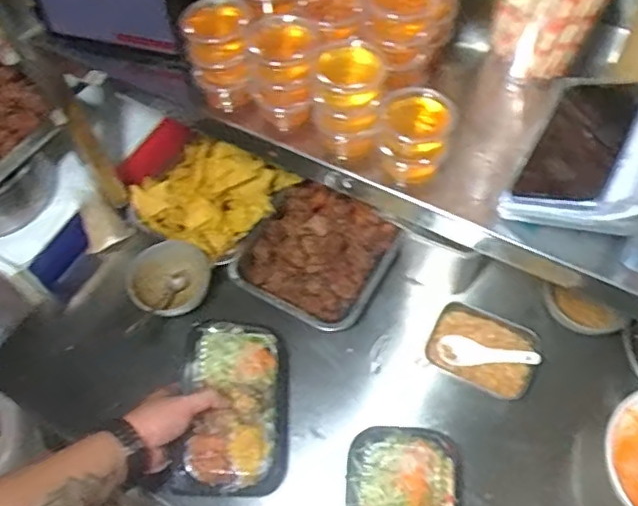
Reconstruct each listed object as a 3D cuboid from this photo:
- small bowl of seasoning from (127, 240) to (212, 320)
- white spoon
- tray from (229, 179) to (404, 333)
[{"bbox_3d":[-0.213,0.035,0.866,0.111,0.055,0.108,-2,59,3],"label":"small bowl of seasoning"},{"bbox_3d":[0.222,0.132,0.795,0.125,0.029,0.037,9,60,10],"label":"white spoon"},{"bbox_3d":[0.008,-0.007,0.901,0.198,0.038,0.238,29,65,20],"label":"tray"}]

